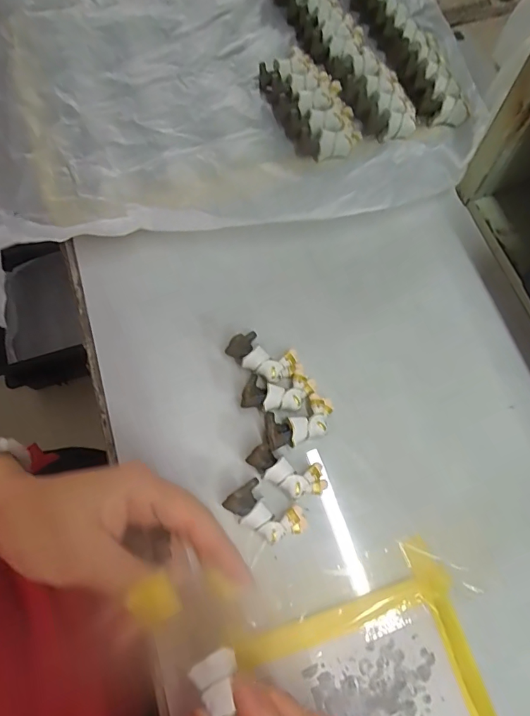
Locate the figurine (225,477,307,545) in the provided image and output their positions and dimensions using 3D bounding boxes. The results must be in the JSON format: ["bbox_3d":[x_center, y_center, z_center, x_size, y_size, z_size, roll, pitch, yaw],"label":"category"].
[{"bbox_3d":[0.001,0.094,0.271,0.048,0.026,0.026,32,73,11],"label":"figurine"}]

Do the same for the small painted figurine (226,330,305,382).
[{"bbox_3d":[0.000,0.001,0.303,0.049,0.023,0.025,22,71,8],"label":"small painted figurine"}]

